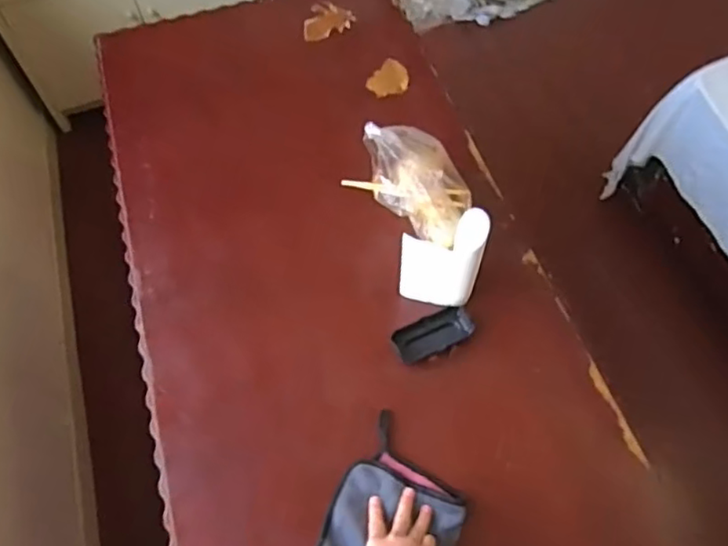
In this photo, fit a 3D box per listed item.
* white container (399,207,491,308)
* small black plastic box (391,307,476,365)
[{"bbox_3d":[0.105,-0.021,0.825,0.100,0.141,0.072,15,61,11],"label":"white container"},{"bbox_3d":[0.097,0.084,0.848,0.112,0.014,0.049,-20,61,-10],"label":"small black plastic box"}]

